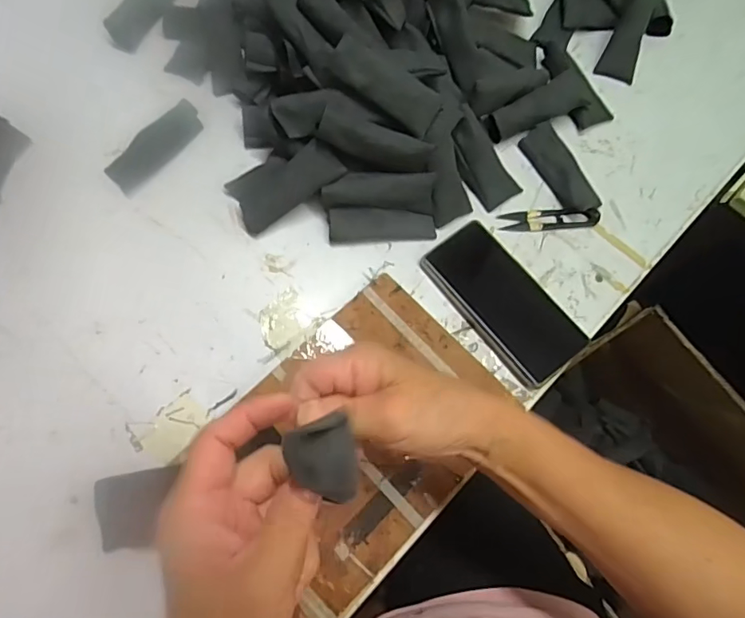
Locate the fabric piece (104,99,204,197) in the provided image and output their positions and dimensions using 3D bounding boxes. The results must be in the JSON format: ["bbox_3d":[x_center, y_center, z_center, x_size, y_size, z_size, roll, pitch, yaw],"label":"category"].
[{"bbox_3d":[-0.216,-0.163,0.505,0.103,0.033,0.037,-42,77,-14],"label":"fabric piece"}]

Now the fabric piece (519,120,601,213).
[{"bbox_3d":[0.191,-0.143,0.517,0.037,0.022,0.105,-25,74,-9],"label":"fabric piece"}]

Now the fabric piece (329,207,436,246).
[{"bbox_3d":[0.010,-0.081,0.495,0.101,0.007,0.034,-2,105,-3],"label":"fabric piece"}]

